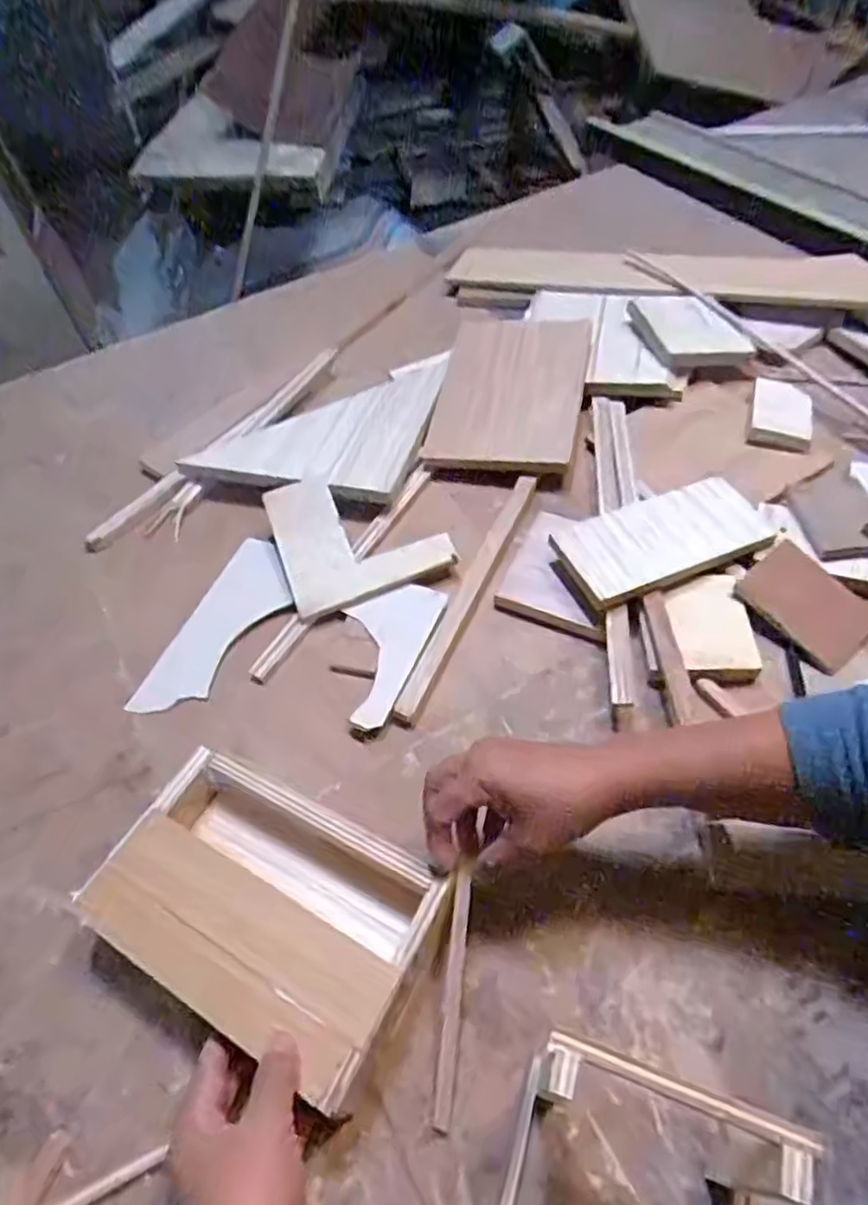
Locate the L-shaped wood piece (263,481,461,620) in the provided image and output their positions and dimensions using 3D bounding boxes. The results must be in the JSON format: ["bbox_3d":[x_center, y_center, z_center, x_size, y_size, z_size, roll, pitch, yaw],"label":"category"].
[{"bbox_3d":[-0.080,-0.074,0.670,0.157,0.011,0.163,-23,62,-5],"label":"L-shaped wood piece"}]

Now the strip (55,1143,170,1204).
[{"bbox_3d":[-0.196,0.342,0.386,0.083,0.004,0.007,-23,53,-12],"label":"strip"}]

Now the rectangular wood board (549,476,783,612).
[{"bbox_3d":[0.218,-0.059,0.620,0.193,0.030,0.093,-20,53,-10],"label":"rectangular wood board"}]

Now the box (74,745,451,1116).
[{"bbox_3d":[-0.113,0.203,0.445,0.211,0.048,0.135,21,57,21],"label":"box"}]

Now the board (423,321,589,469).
[{"bbox_3d":[0.085,-0.242,0.767,0.164,0.026,0.219,6,69,19],"label":"board"}]

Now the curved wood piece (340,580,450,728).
[{"bbox_3d":[-0.051,0.041,0.604,0.077,0.016,0.152,16,55,17],"label":"curved wood piece"}]

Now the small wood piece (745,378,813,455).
[{"bbox_3d":[0.386,-0.210,0.735,0.063,0.019,0.111,14,55,16],"label":"small wood piece"}]

